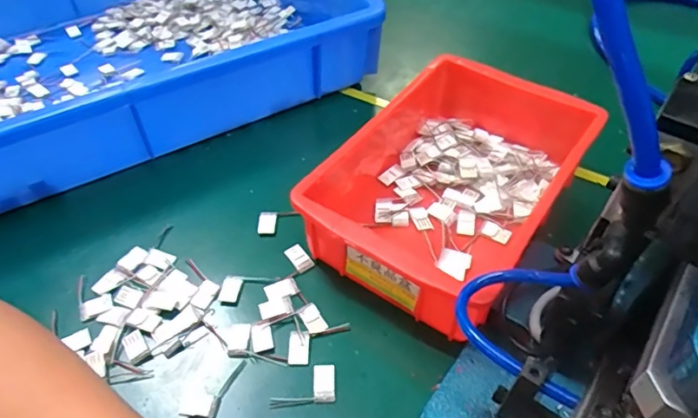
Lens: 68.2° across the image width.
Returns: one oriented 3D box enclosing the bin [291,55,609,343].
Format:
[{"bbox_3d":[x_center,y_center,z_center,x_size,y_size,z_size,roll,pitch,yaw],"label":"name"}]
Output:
[{"bbox_3d":[0.072,-0.023,0.358,0.131,0.057,0.206,28,56,24],"label":"bin"}]

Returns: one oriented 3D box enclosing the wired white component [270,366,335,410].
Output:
[{"bbox_3d":[-0.026,0.100,0.290,0.037,0.004,0.022,-5,49,-2],"label":"wired white component"}]

